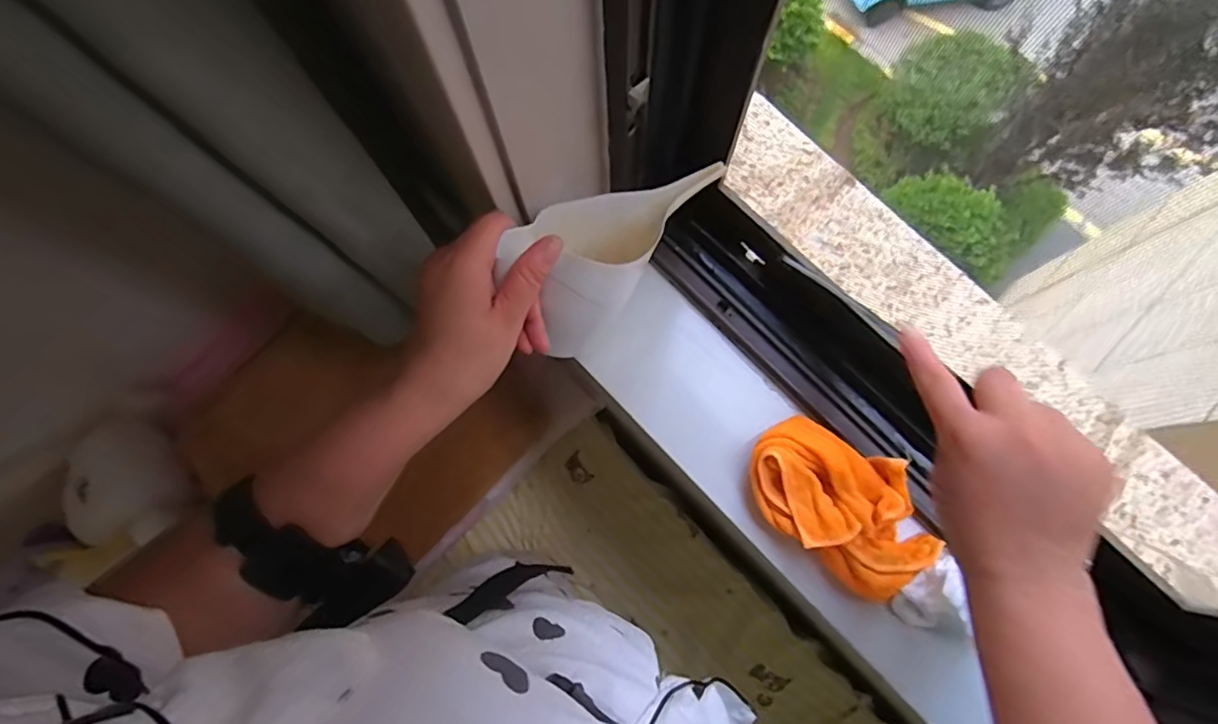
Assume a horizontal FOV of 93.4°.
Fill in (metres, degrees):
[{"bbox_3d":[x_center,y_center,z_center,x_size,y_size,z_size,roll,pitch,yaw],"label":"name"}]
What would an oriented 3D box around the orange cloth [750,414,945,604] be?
[{"bbox_3d":[0.187,0.113,0.457,0.156,0.040,0.095,40,82,7],"label":"orange cloth"}]

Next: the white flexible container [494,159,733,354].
[{"bbox_3d":[0.002,-0.097,0.416,0.070,0.100,0.177,37,82,7],"label":"white flexible container"}]

